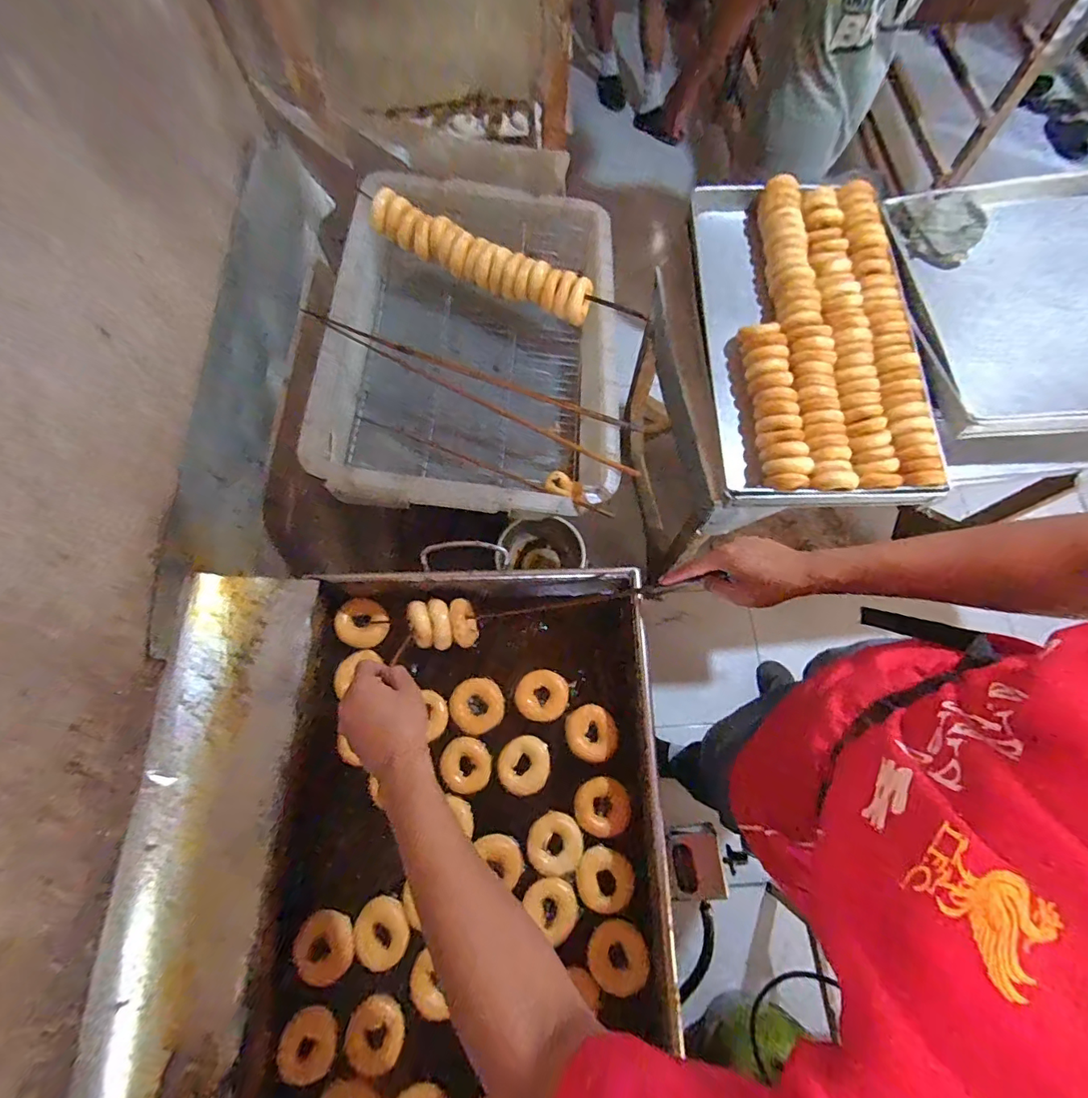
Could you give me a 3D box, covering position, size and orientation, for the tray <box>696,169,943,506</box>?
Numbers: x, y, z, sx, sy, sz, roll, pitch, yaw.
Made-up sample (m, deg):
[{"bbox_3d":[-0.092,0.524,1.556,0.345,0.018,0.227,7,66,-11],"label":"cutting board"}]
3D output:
[{"bbox_3d":[0.487,-0.405,0.928,0.358,0.112,0.670,0,70,0],"label":"tray"}]

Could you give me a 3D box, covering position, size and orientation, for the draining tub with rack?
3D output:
[{"bbox_3d":[-0.118,-0.364,0.886,0.488,0.150,0.660,2,70,1],"label":"draining tub with rack"}]

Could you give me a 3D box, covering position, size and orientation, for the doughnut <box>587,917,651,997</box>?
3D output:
[{"bbox_3d":[0.092,0.502,0.609,0.069,0.023,0.070,-41,75,-14],"label":"doughnut"}]

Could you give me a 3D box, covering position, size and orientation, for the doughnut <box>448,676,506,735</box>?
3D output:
[{"bbox_3d":[-0.096,0.227,0.717,0.076,0.018,0.077,0,70,0],"label":"doughnut"}]

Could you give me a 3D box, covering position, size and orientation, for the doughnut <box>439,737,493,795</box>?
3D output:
[{"bbox_3d":[-0.108,0.302,0.690,0.066,0.022,0.071,-21,71,-8],"label":"doughnut"}]

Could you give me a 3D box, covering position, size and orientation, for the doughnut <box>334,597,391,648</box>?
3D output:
[{"bbox_3d":[-0.272,0.112,0.741,0.073,0.023,0.069,0,70,0],"label":"doughnut"}]

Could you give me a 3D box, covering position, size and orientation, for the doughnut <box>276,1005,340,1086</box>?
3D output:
[{"bbox_3d":[-0.269,0.572,0.565,0.065,0.013,0.071,-5,60,-20],"label":"doughnut"}]

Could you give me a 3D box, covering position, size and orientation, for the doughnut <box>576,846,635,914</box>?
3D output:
[{"bbox_3d":[0.078,0.427,0.634,0.069,0.021,0.071,0,70,0],"label":"doughnut"}]

